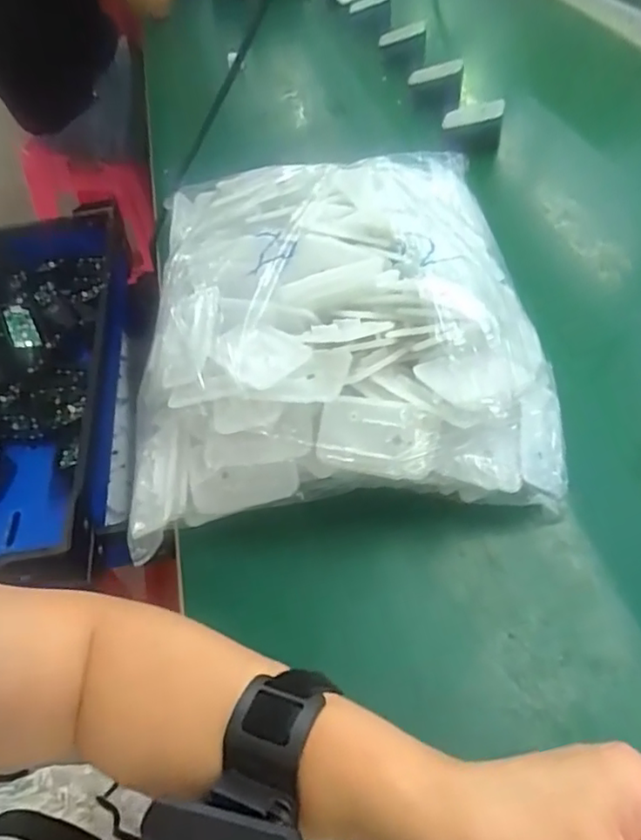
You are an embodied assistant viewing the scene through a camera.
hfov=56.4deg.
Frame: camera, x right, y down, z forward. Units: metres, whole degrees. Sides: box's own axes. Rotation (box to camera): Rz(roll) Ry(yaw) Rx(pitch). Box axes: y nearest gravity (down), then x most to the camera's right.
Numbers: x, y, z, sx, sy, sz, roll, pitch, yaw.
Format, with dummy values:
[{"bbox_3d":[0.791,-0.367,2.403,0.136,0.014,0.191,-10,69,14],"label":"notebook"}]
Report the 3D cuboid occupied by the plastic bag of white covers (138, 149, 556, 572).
[{"bbox_3d":[0.005,-0.073,0.432,0.274,0.121,0.295,-6,50,1],"label":"plastic bag of white covers"}]

